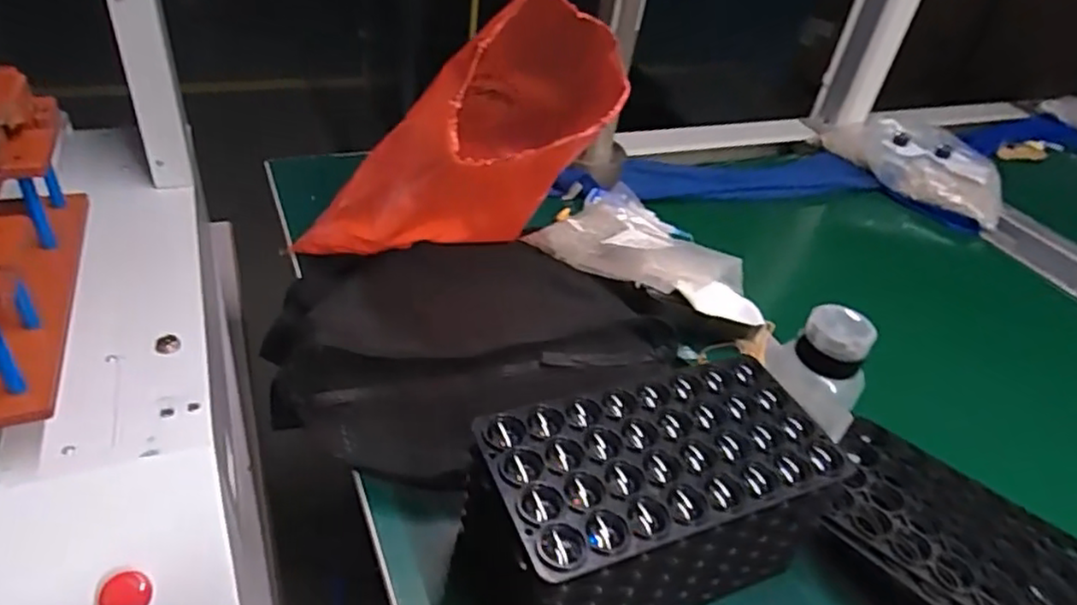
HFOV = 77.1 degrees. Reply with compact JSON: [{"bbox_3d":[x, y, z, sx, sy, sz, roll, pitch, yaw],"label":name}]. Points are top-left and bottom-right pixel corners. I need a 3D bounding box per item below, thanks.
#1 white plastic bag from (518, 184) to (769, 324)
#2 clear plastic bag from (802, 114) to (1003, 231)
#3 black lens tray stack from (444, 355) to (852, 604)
[{"bbox_3d":[0.120,-0.058,0.673,0.218,0.038,0.154,23,40,18],"label":"white plastic bag"},{"bbox_3d":[0.516,-0.202,0.946,0.274,0.057,0.155,35,45,29],"label":"clear plastic bag"},{"bbox_3d":[0.060,0.123,0.396,0.209,0.108,0.101,-9,41,-21],"label":"black lens tray stack"}]

